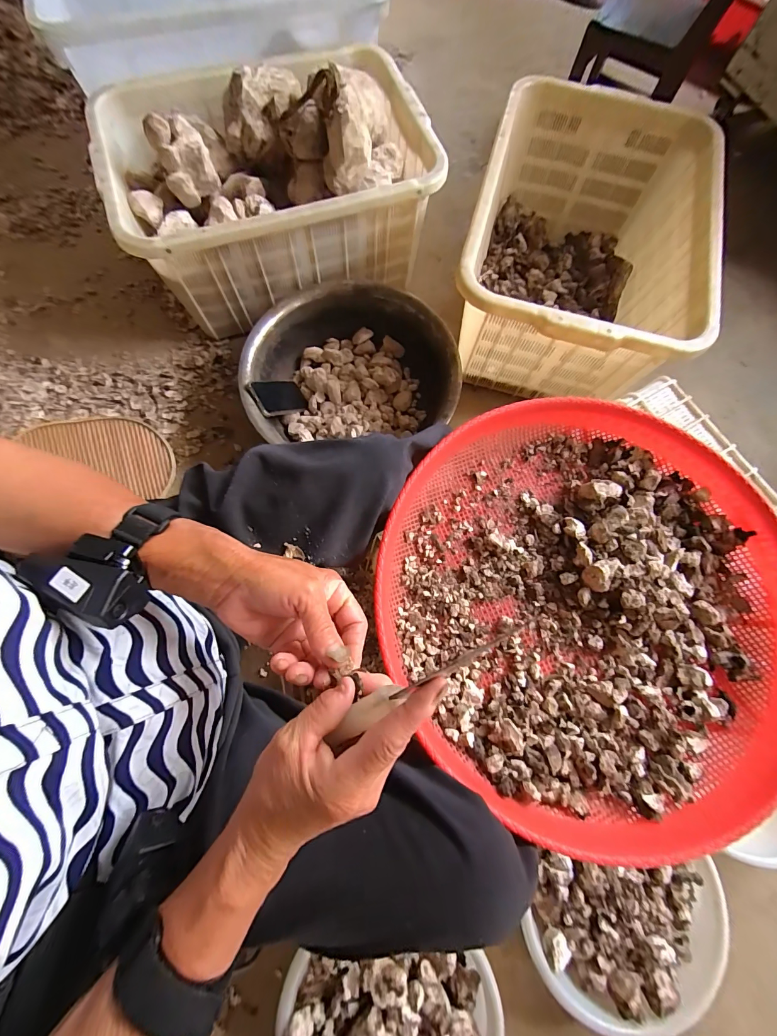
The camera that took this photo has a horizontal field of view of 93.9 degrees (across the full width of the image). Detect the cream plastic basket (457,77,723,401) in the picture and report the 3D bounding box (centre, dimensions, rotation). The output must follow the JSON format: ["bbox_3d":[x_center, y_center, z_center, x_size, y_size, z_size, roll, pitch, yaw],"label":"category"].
[{"bbox_3d":[0.398,-0.576,0.801,0.425,0.256,0.643,15,75,3],"label":"cream plastic basket"}]

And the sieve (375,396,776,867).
[{"bbox_3d":[0.240,0.092,0.445,0.488,0.070,0.481,0,75,-1],"label":"sieve"}]

